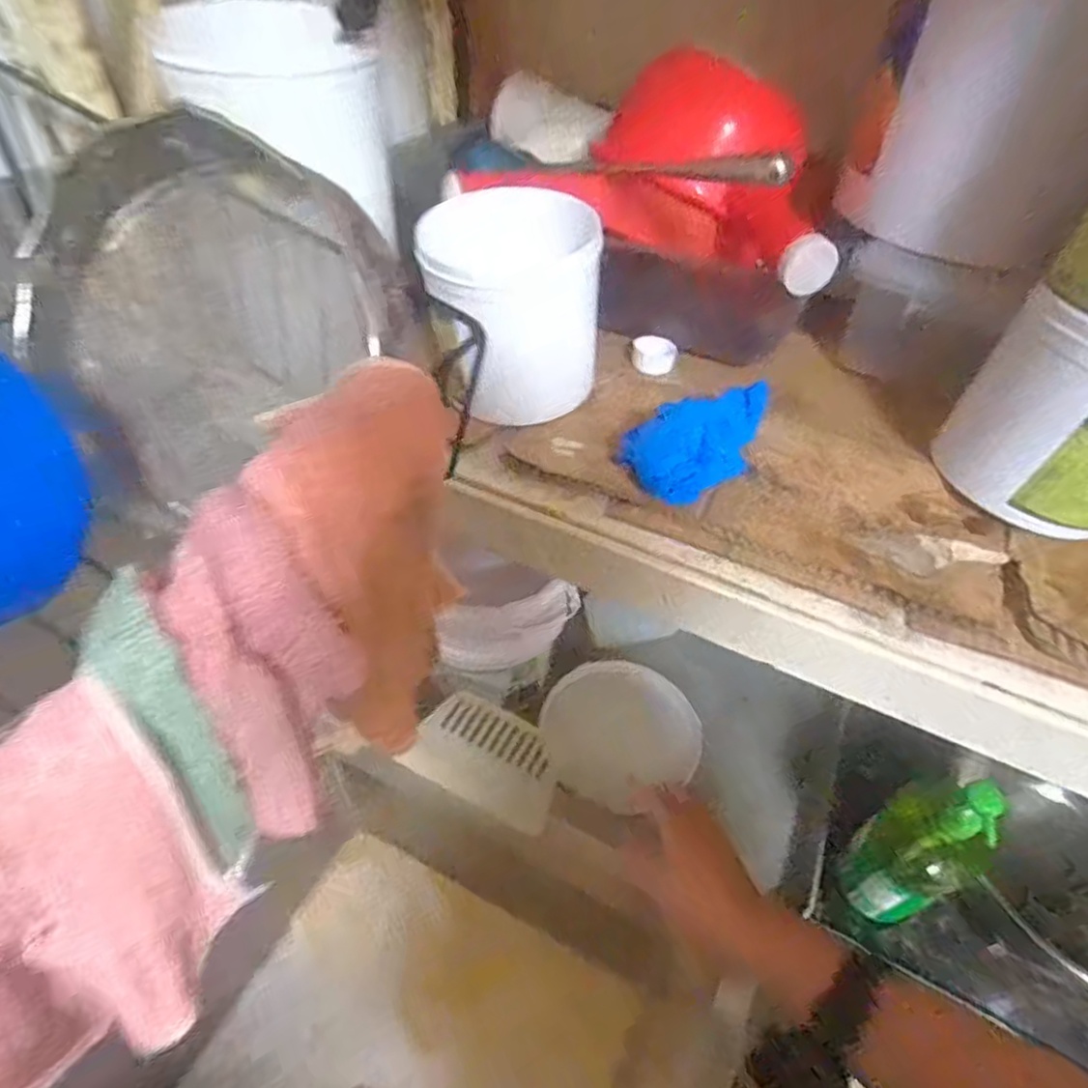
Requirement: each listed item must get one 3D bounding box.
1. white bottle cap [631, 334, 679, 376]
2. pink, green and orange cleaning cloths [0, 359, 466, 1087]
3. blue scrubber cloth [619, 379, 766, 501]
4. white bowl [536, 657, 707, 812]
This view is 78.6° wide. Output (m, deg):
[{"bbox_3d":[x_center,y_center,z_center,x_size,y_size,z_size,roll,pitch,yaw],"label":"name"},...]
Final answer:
[{"bbox_3d":[0.088,-0.151,0.534,0.036,0.014,0.036,1,47,-1],"label":"white bottle cap"},{"bbox_3d":[-0.101,0.060,0.215,0.048,0.117,0.257,15,49,12],"label":"pink, green and orange cleaning cloths"},{"bbox_3d":[0.117,-0.071,0.447,0.132,0.045,0.057,-25,53,-23],"label":"blue scrubber cloth"},{"bbox_3d":[0.104,0.243,0.860,0.203,0.045,0.191,-25,73,-14],"label":"white bowl"}]

